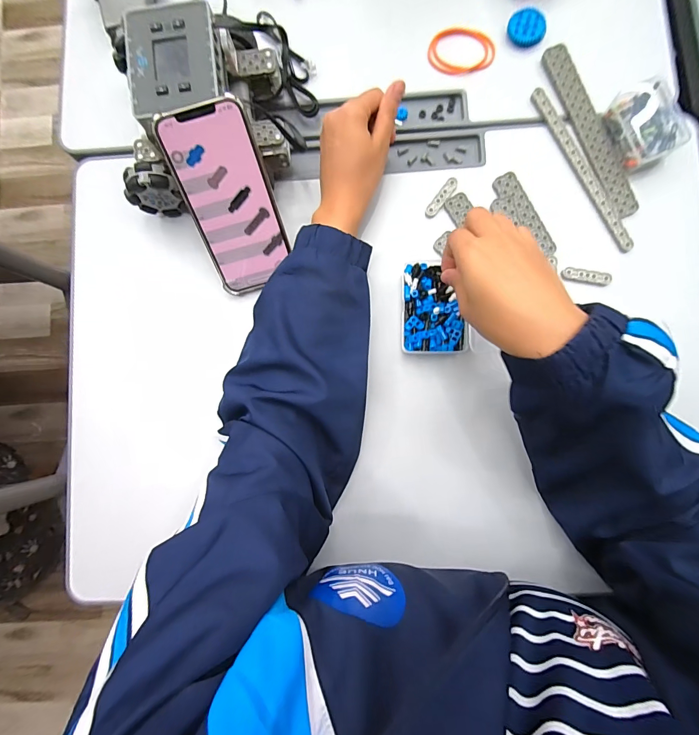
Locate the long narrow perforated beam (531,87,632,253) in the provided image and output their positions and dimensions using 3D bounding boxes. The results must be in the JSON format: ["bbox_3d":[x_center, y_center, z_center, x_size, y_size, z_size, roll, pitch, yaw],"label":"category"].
[{"bbox_3d":[0.246,-0.211,0.379,0.013,0.005,0.196,-27,84,0],"label":"long narrow perforated beam"}]

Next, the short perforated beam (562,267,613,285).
[{"bbox_3d":[0.247,-0.095,0.375,0.048,0.008,0.013,14,86,4],"label":"short perforated beam"}]

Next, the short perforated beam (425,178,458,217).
[{"bbox_3d":[0.100,-0.184,0.390,0.012,0.008,0.047,38,88,5],"label":"short perforated beam"}]

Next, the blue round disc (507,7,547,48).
[{"bbox_3d":[0.195,-0.375,0.395,0.041,0.012,0.036,24,87,5],"label":"blue round disc"}]

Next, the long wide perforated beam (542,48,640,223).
[{"bbox_3d":[0.257,-0.254,0.383,0.028,0.008,0.199,-22,84,1],"label":"long wide perforated beam"}]

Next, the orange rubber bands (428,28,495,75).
[{"bbox_3d":[0.126,-0.354,0.402,0.072,0.008,0.051,-3,85,3],"label":"orange rubber bands"}]

